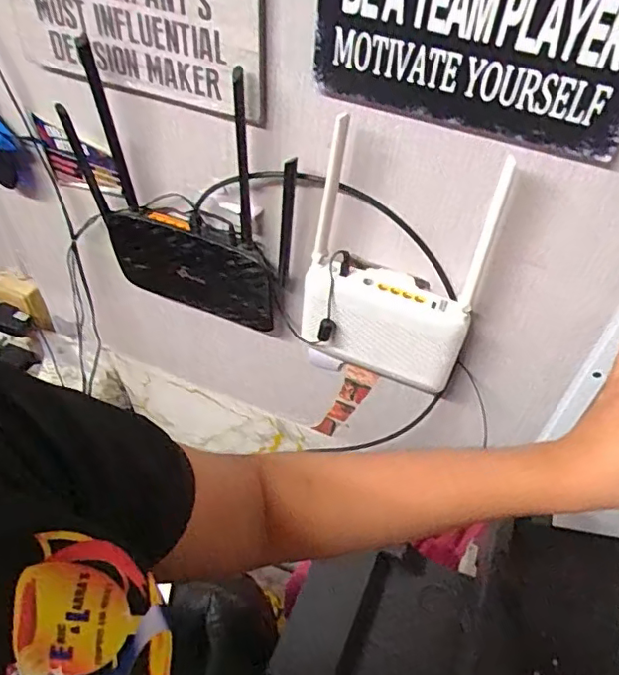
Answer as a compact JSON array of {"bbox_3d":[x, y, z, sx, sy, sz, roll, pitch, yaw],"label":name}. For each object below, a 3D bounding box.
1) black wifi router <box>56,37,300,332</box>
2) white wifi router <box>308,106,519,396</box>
[{"bbox_3d":[-0.154,-0.148,0.655,0.292,0.294,0.041,23,51,16],"label":"black wifi router"},{"bbox_3d":[0.082,-0.060,0.587,0.182,0.263,0.051,17,50,12],"label":"white wifi router"}]

